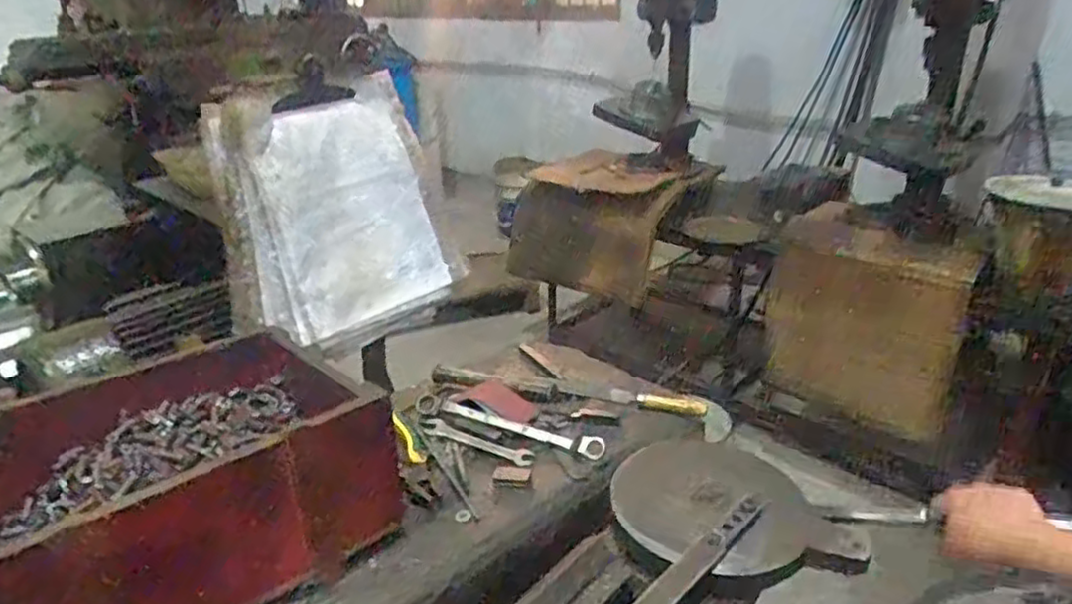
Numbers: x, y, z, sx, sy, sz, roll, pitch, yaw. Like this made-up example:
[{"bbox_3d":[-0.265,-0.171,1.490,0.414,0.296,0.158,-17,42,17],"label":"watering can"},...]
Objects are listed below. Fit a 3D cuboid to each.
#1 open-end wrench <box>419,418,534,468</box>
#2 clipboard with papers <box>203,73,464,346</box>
[{"bbox_3d":[-0.072,0.163,0.843,0.155,0.006,0.025,12,28,28],"label":"open-end wrench"},{"bbox_3d":[-0.256,-0.113,0.928,0.289,0.316,0.060,-19,9,-39],"label":"clipboard with papers"}]

